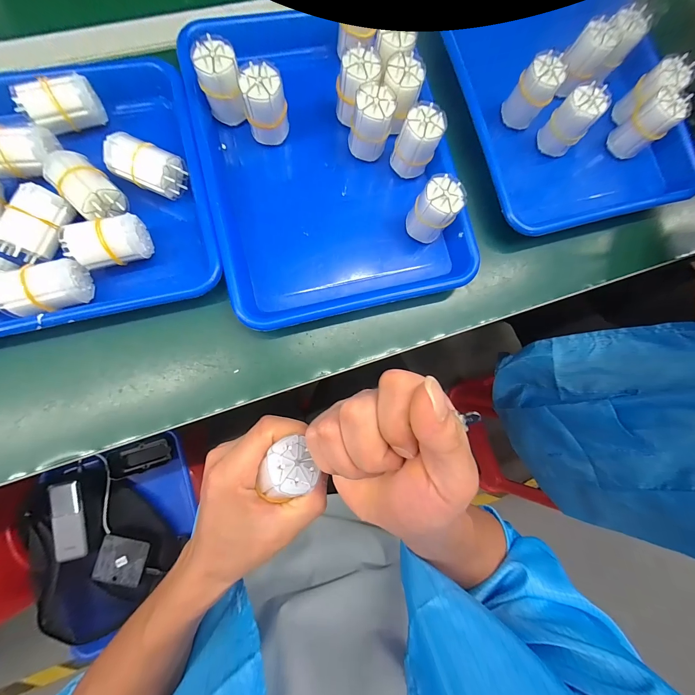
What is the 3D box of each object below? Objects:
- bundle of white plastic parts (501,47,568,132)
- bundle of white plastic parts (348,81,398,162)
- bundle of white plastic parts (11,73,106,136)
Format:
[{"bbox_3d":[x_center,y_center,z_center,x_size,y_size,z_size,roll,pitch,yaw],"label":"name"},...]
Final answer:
[{"bbox_3d":[0.195,-0.269,0.330,0.036,0.062,0.032,20,81,-2],"label":"bundle of white plastic parts"},{"bbox_3d":[0.024,-0.223,0.307,0.038,0.057,0.033,15,81,-3],"label":"bundle of white plastic parts"},{"bbox_3d":[-0.269,-0.229,0.290,0.060,0.033,0.031,-25,85,-8],"label":"bundle of white plastic parts"}]

